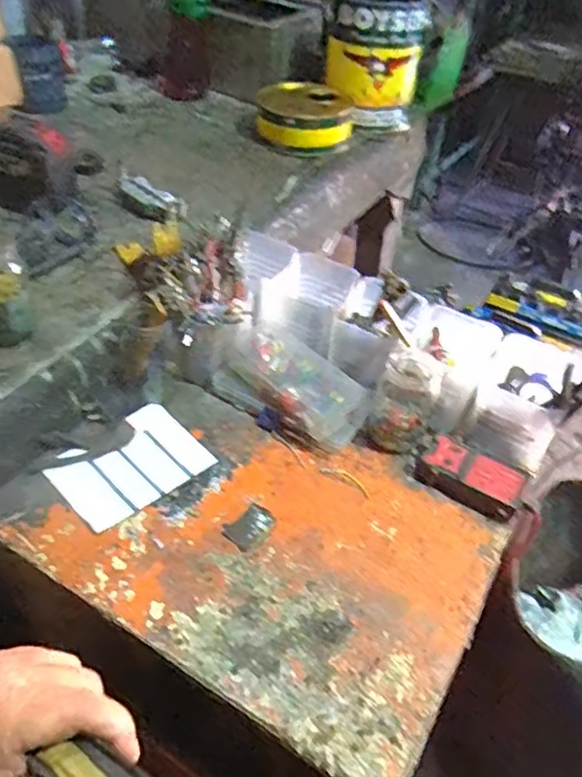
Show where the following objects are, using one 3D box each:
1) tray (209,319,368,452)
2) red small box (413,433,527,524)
[{"bbox_3d":[0.002,0.000,0.699,0.169,0.042,0.099,34,50,25],"label":"tray"},{"bbox_3d":[0.184,0.093,0.643,0.103,0.031,0.059,27,48,20],"label":"red small box"}]

